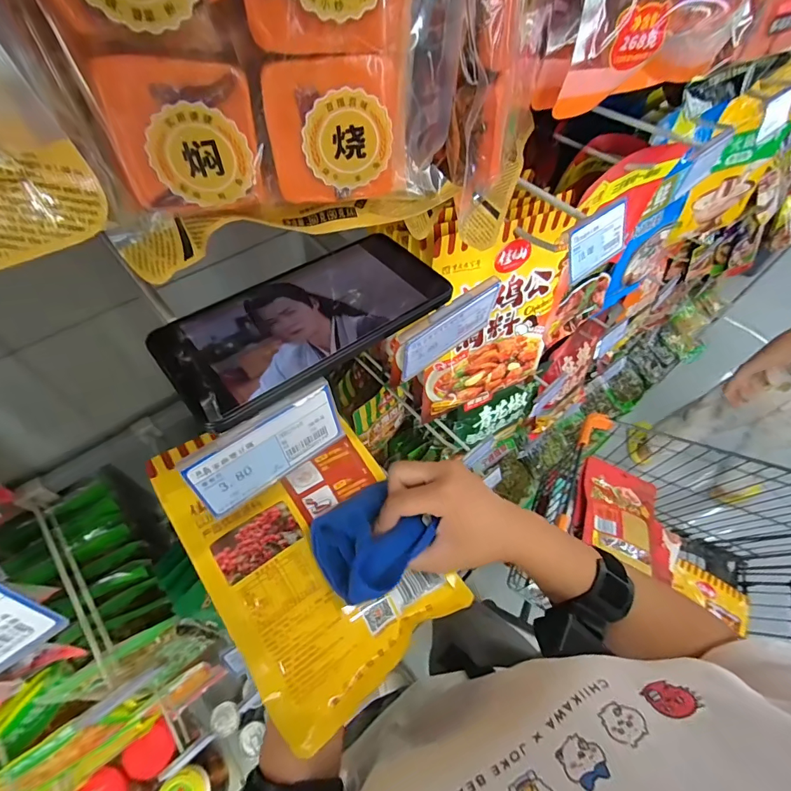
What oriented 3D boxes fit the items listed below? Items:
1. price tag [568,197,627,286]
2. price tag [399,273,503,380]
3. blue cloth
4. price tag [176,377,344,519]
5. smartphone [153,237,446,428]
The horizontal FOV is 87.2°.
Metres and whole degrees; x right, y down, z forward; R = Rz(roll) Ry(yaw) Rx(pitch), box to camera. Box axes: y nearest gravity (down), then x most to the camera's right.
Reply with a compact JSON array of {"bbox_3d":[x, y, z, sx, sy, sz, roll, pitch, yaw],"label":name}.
[{"bbox_3d":[0.160,-0.122,0.328,0.074,0.044,0.004,-34,39,-23],"label":"price tag"},{"bbox_3d":[0.034,-0.043,0.266,0.082,0.045,0.007,-35,65,-23],"label":"price tag"},{"bbox_3d":[-0.020,0.108,0.318,0.074,0.035,0.083,40,63,21],"label":"blue cloth"},{"bbox_3d":[-0.063,0.027,0.213,0.078,0.042,0.006,-33,47,-24],"label":"price tag"},{"bbox_3d":[-0.047,-0.048,0.240,0.163,0.007,0.077,-35,65,-23],"label":"smartphone"}]

